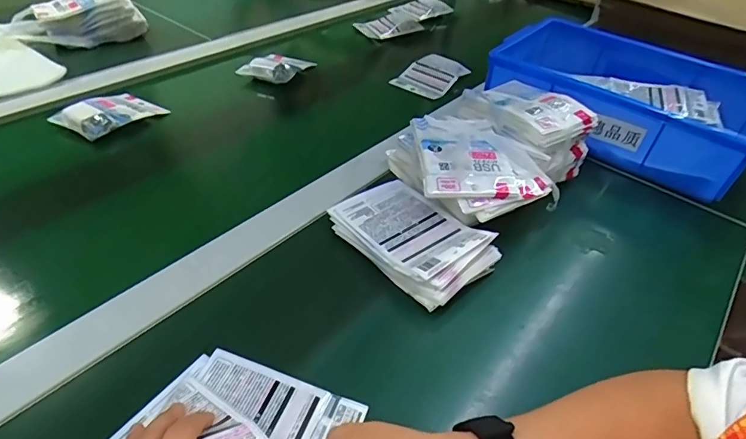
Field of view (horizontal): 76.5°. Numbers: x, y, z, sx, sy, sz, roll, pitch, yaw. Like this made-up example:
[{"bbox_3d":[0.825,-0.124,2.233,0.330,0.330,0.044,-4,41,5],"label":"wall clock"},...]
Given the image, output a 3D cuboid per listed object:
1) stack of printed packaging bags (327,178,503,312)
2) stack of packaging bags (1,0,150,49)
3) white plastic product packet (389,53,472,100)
[{"bbox_3d":[0.043,0.015,0.517,0.115,0.044,0.173,-30,53,-34],"label":"stack of printed packaging bags"},{"bbox_3d":[-0.541,-0.370,0.859,0.234,0.074,0.120,-9,43,-17],"label":"stack of packaging bags"},{"bbox_3d":[0.101,-0.259,0.857,0.096,0.018,0.102,33,74,25],"label":"white plastic product packet"}]

